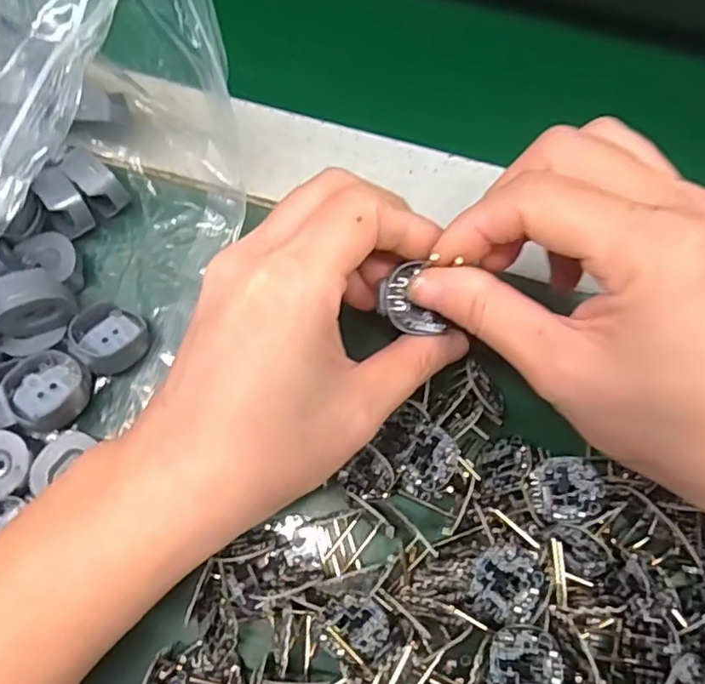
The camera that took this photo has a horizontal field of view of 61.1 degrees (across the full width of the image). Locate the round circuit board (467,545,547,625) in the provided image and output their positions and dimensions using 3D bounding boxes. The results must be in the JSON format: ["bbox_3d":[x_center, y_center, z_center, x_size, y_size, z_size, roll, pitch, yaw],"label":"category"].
[{"bbox_3d":[0.051,0.080,0.197,0.023,0.005,0.024,0,73,0],"label":"round circuit board"}]

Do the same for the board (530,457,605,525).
[{"bbox_3d":[0.075,0.052,0.208,0.023,0.004,0.022,-3,81,22],"label":"board"}]

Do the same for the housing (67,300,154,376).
[{"bbox_3d":[-0.095,-0.001,0.238,0.027,0.017,0.026,38,77,10],"label":"housing"}]

